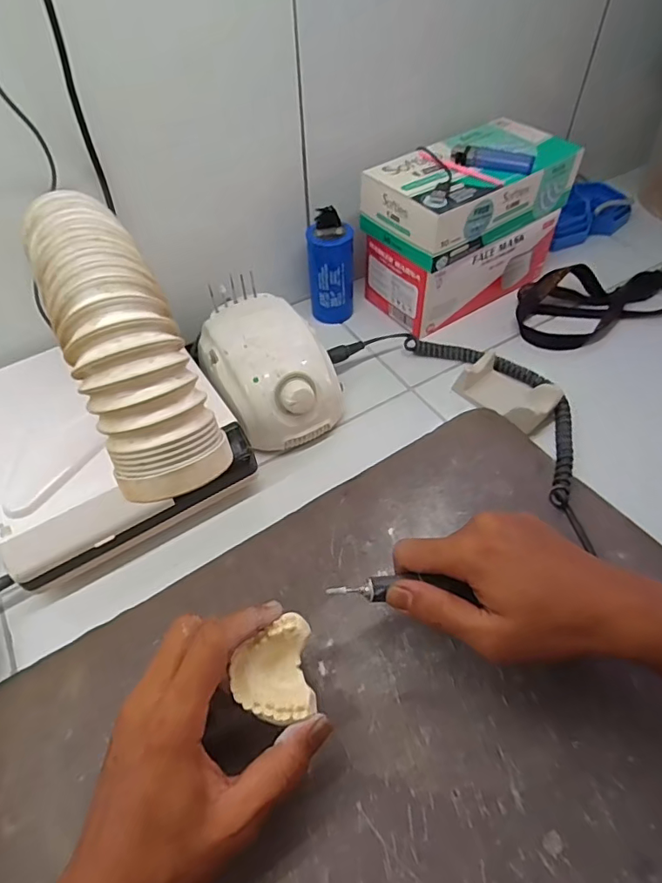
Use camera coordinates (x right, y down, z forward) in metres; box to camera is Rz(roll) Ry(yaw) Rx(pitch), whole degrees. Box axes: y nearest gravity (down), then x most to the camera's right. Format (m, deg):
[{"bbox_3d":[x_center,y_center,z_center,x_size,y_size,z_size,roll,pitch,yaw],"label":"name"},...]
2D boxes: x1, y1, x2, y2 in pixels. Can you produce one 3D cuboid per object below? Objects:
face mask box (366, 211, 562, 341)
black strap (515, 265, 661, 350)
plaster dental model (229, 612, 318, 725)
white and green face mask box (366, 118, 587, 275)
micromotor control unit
[{"bbox_3d":[0.150,-0.215,0.589,0.197,0.074,0.101,-28,55,-20],"label":"face mask box"},{"bbox_3d":[0.308,-0.164,0.579,0.202,0.029,0.098,-14,51,-9],"label":"black strap"},{"bbox_3d":[-0.035,0.137,0.306,0.048,0.022,0.056,-4,53,-2],"label":"plaster dental model"},{"bbox_3d":[0.146,-0.266,0.535,0.205,0.064,0.111,-32,56,-22],"label":"white and green face mask box"},{"bbox_3d":[-0.057,-0.067,0.483,0.106,0.077,0.140,-28,55,-19],"label":"micromotor control unit"}]

